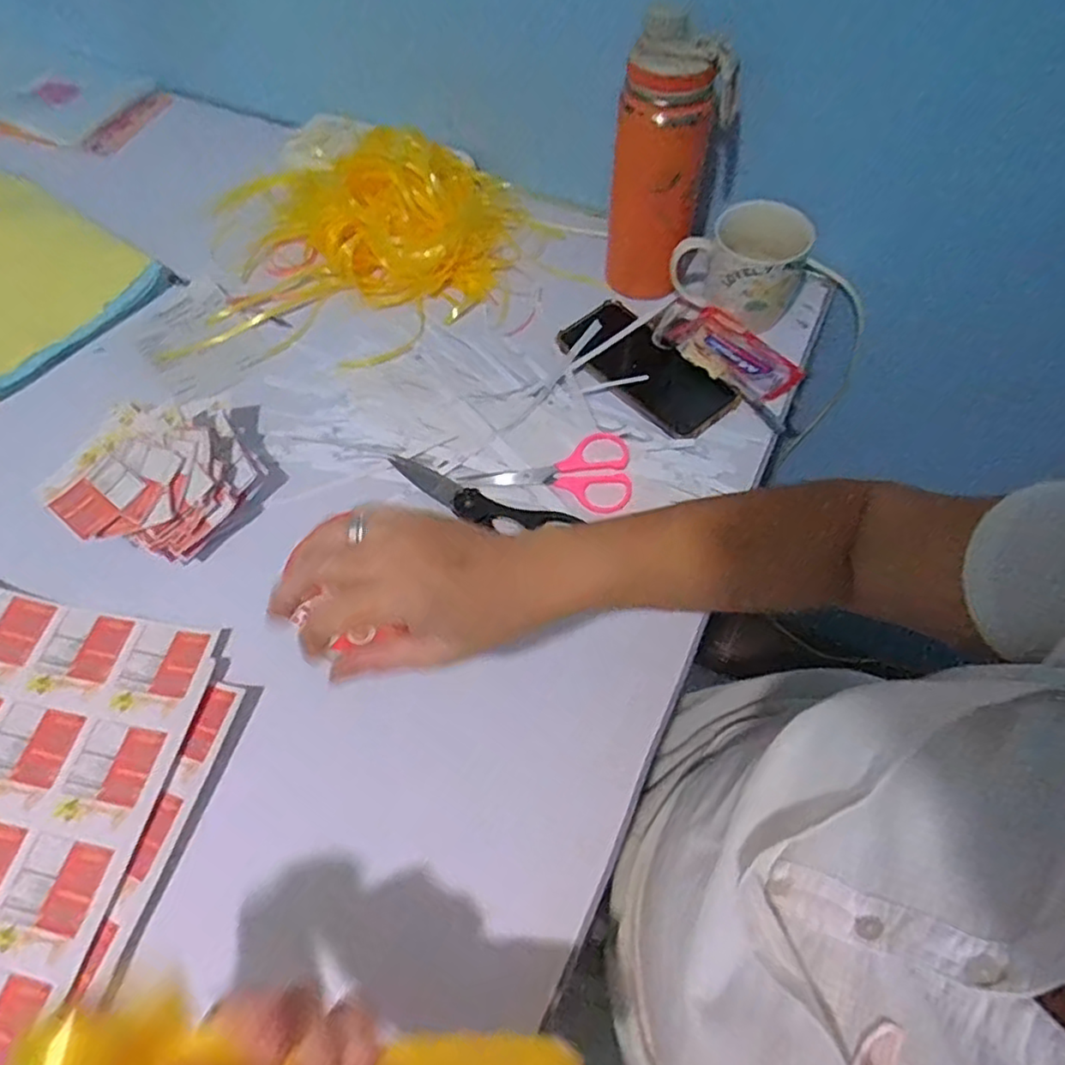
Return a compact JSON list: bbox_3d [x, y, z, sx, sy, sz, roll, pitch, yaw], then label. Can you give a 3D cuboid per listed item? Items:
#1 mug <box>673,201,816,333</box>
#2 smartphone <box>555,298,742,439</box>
[{"bbox_3d":[0.193,-0.247,0.623,0.101,0.085,0.097,-1,61,1],"label":"mug"},{"bbox_3d":[0.103,-0.152,0.614,0.080,0.013,0.165,-38,67,-18],"label":"smartphone"}]

